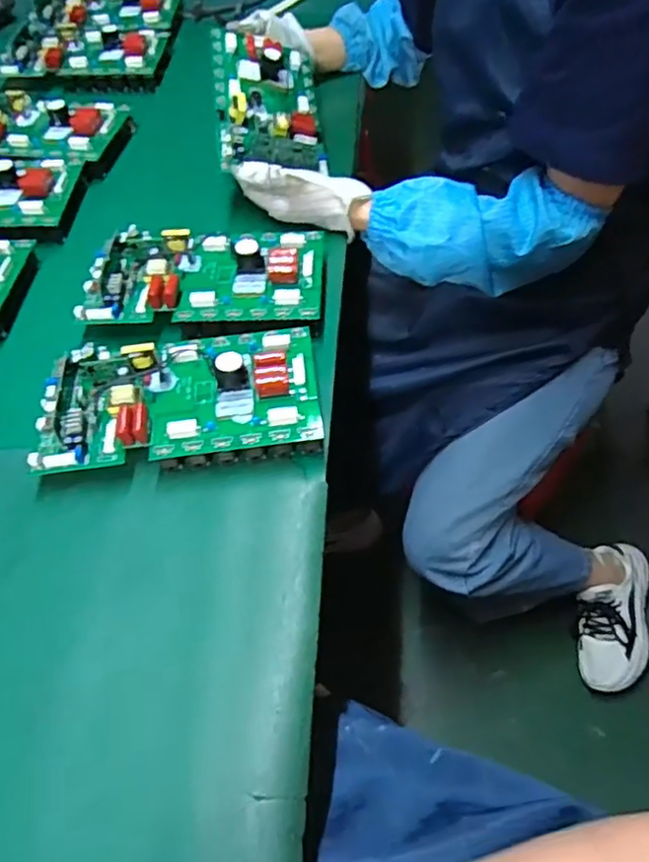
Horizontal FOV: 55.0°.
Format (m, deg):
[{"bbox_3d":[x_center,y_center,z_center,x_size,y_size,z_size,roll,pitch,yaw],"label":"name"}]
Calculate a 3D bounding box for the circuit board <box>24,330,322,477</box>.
[{"bbox_3d":[-0.120,-0.034,0.512,0.229,0.049,0.120,-6,54,-1],"label":"circuit board"}]

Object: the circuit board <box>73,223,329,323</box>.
[{"bbox_3d":[-0.118,-0.155,0.598,0.228,0.046,0.114,0,54,3],"label":"circuit board"}]

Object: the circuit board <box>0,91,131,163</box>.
[{"bbox_3d":[-0.371,-0.378,0.760,0.216,0.030,0.132,11,55,9],"label":"circuit board"}]

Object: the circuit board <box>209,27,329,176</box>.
[{"bbox_3d":[-0.061,-0.383,0.708,0.121,0.033,0.205,0,64,-18],"label":"circuit board"}]

